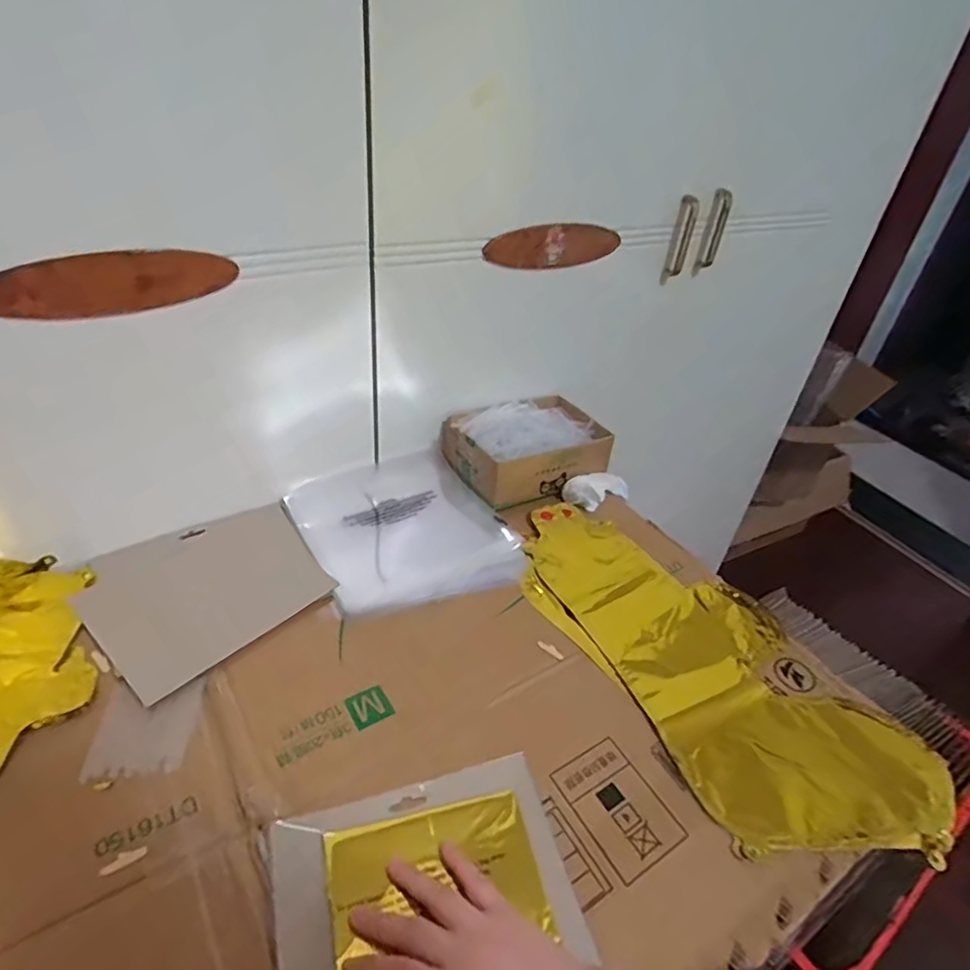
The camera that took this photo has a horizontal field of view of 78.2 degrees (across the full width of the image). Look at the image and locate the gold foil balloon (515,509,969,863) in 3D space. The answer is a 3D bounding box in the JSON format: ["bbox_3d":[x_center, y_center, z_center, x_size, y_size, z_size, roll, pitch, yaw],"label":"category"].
[{"bbox_3d":[0.205,0.161,0.586,0.215,0.014,0.435,-21,46,-32],"label":"gold foil balloon"}]

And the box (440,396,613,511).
[{"bbox_3d":[0.060,-0.053,0.777,0.188,0.073,0.137,-18,44,-30],"label":"box"}]

